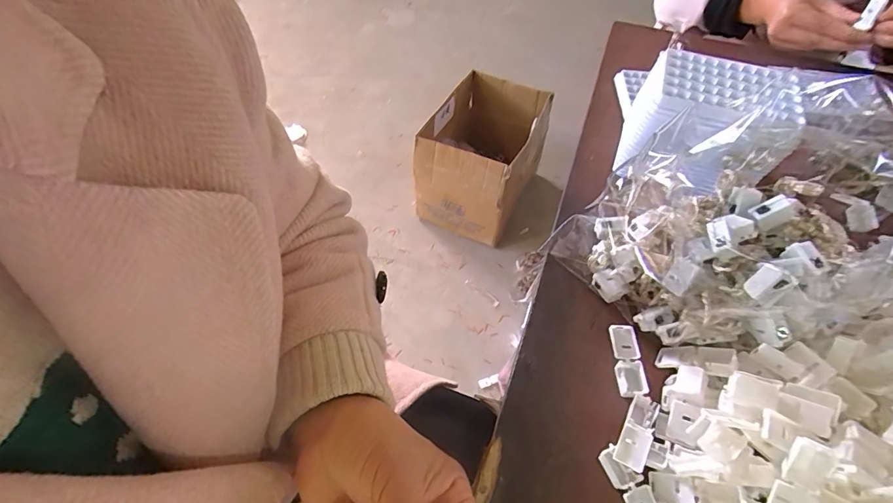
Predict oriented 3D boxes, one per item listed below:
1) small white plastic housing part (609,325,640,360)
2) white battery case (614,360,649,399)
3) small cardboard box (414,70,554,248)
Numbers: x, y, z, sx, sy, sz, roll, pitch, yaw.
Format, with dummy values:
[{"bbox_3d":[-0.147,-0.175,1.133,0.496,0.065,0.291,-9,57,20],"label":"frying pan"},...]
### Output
[{"bbox_3d":[0.145,0.074,0.352,0.021,0.008,0.028,-3,53,-2],"label":"small white plastic housing part"},{"bbox_3d":[0.143,0.099,0.337,0.019,0.010,0.027,4,54,3],"label":"white battery case"},{"bbox_3d":[0.105,-0.290,1.330,0.308,0.280,0.395,21,56,13],"label":"small cardboard box"}]

